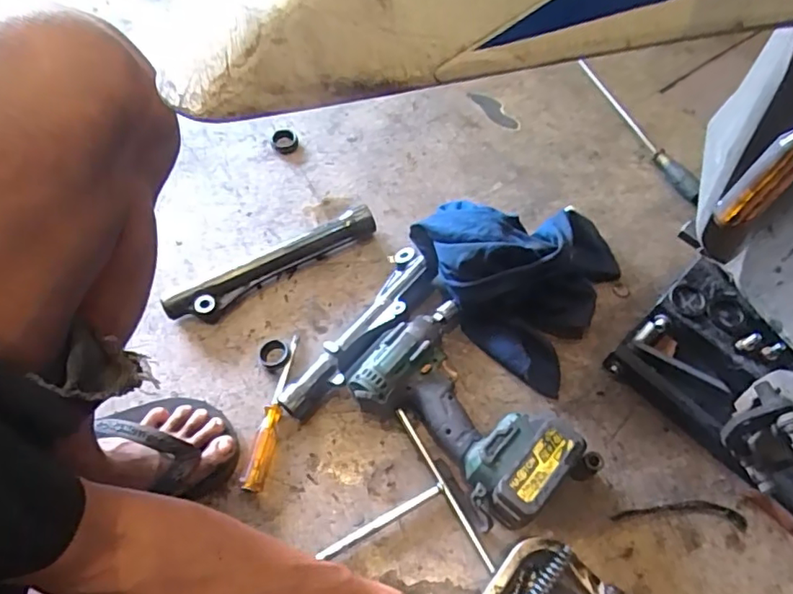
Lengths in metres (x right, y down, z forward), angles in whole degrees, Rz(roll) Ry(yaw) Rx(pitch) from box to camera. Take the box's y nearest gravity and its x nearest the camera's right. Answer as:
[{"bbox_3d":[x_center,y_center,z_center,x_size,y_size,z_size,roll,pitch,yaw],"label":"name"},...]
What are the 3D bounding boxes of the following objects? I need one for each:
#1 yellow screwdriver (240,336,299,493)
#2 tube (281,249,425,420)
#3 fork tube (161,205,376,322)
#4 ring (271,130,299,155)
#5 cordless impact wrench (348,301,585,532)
[{"bbox_3d":[-0.142,0.128,0.648,0.021,0.028,0.184,8,61,3],"label":"yellow screwdriver"},{"bbox_3d":[-0.039,0.043,0.680,0.062,0.055,0.251,31,64,15],"label":"tube"},{"bbox_3d":[-0.158,-0.042,0.725,0.283,0.042,0.049,-28,65,-16],"label":"fork tube"},{"bbox_3d":[-0.168,-0.233,0.851,0.038,0.017,0.040,1,61,-1],"label":"ring"},{"bbox_3d":[0.079,0.122,0.621,0.159,0.080,0.252,-40,69,-21],"label":"cordless impact wrench"}]

